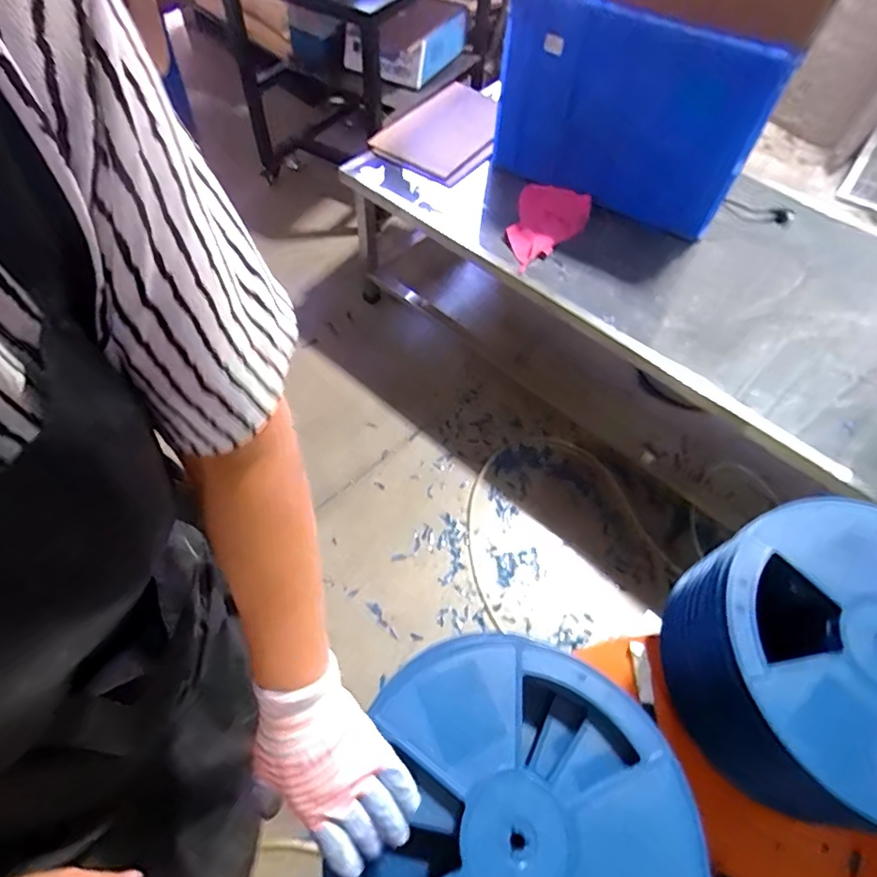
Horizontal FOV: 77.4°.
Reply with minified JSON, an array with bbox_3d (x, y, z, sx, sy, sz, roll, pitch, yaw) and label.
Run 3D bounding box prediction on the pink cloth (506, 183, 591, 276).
[{"bbox_3d":[0.263,-0.515,1.343,0.176,0.080,0.301,16,59,9],"label":"pink cloth"}]

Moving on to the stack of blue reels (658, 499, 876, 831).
[{"bbox_3d":[0.449,0.263,0.632,0.293,0.207,0.303,-4,58,-4],"label":"stack of blue reels"}]

